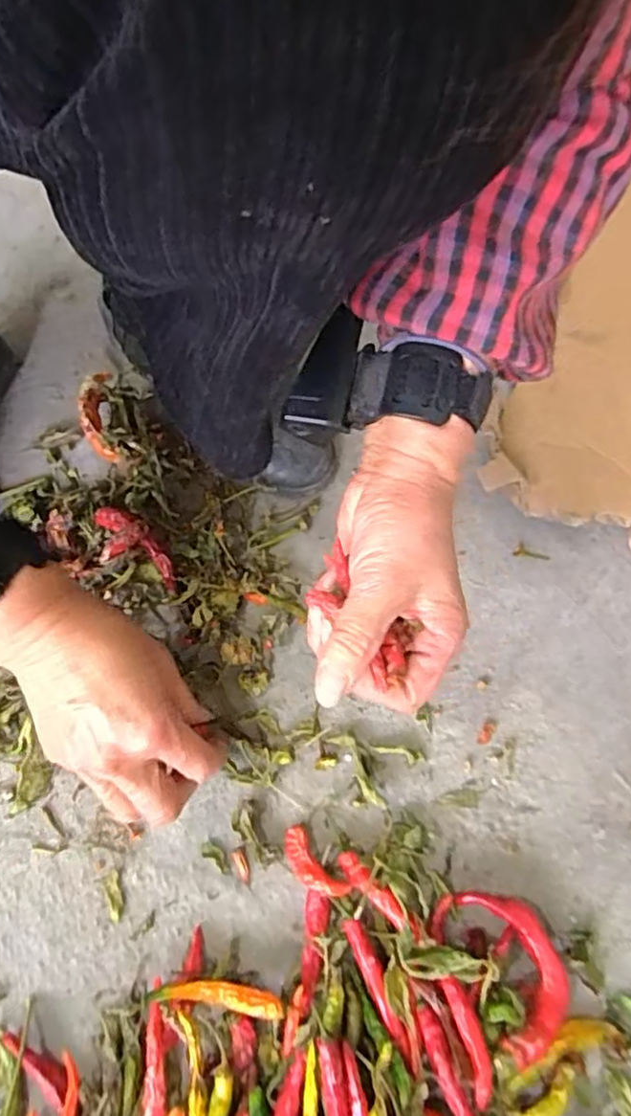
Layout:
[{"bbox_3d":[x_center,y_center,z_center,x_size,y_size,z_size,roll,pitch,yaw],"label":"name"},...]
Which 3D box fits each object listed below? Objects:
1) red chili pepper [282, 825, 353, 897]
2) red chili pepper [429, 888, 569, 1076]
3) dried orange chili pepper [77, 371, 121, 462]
[{"bbox_3d":[-0.003,0.182,0.375,0.020,0.015,0.047,-38,71,-15],"label":"red chili pepper"},{"bbox_3d":[0.105,0.221,0.350,0.053,0.025,0.079,-31,69,-13],"label":"red chili pepper"},{"bbox_3d":[-0.171,-0.109,0.501,0.028,0.011,0.071,-11,84,-5],"label":"dried orange chili pepper"}]

